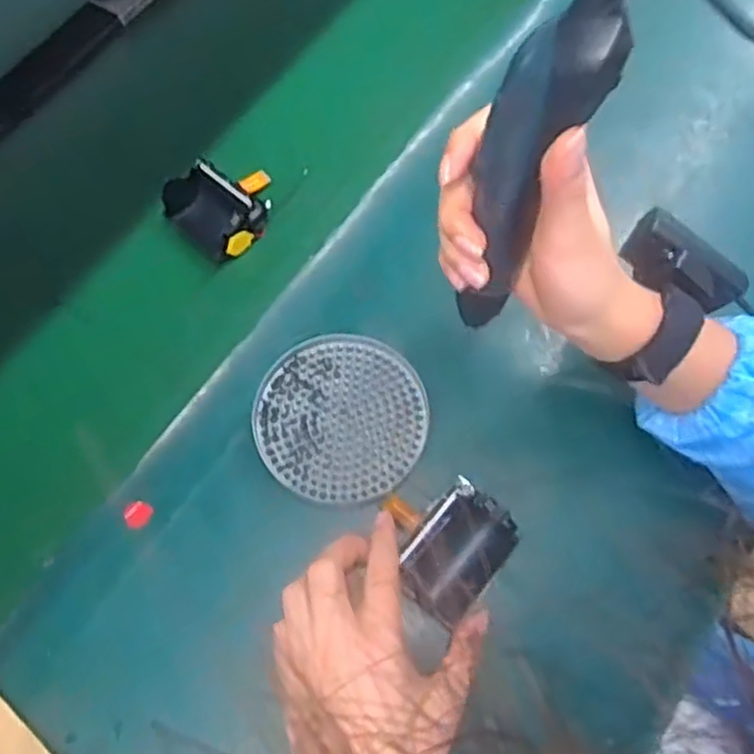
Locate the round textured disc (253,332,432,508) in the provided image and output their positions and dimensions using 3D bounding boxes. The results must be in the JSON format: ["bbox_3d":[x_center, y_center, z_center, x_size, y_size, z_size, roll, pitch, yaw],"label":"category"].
[{"bbox_3d":[-0.024,0.027,0.475,0.112,0.011,0.115,-1,69,2],"label":"round textured disc"}]

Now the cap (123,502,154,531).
[{"bbox_3d":[-0.156,0.091,0.459,0.018,0.011,0.017,-1,69,2],"label":"cap"}]

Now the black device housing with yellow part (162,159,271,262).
[{"bbox_3d":[-0.115,-0.135,0.537,0.078,0.036,0.073,-39,72,-12],"label":"black device housing with yellow part"}]

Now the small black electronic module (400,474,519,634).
[{"bbox_3d":[0.047,0.105,0.419,0.051,0.025,0.072,36,74,14],"label":"small black electronic module"}]

